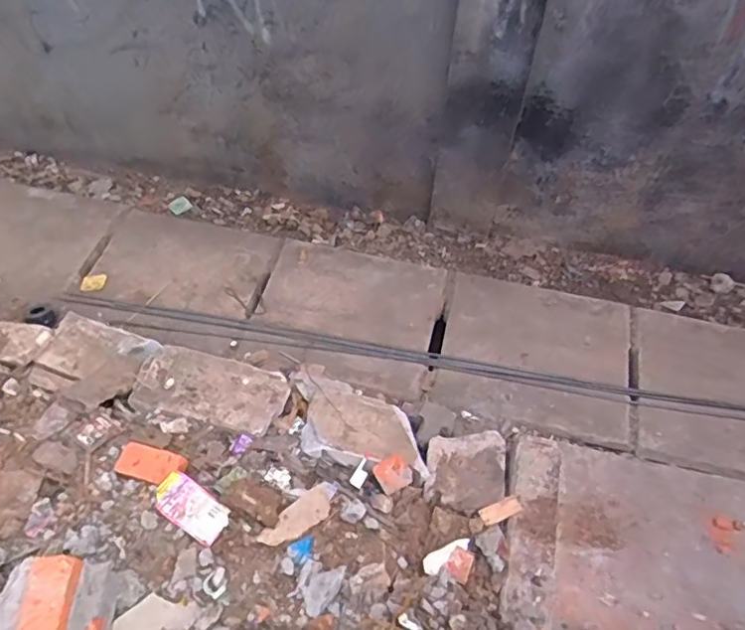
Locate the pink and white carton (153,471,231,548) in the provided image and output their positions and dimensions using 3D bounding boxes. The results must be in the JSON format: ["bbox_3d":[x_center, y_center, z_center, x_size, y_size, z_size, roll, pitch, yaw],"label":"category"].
[{"bbox_3d":[-0.430,0.452,1.396,0.186,0.017,0.098,28,67,18],"label":"pink and white carton"}]

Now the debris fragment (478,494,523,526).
[{"bbox_3d":[0.316,0.481,1.455,0.103,0.016,0.043,-24,62,-9],"label":"debris fragment"}]

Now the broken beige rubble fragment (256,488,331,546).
[{"bbox_3d":[-0.180,0.490,1.420,0.191,0.012,0.076,-29,61,-37],"label":"broken beige rubble fragment"}]

